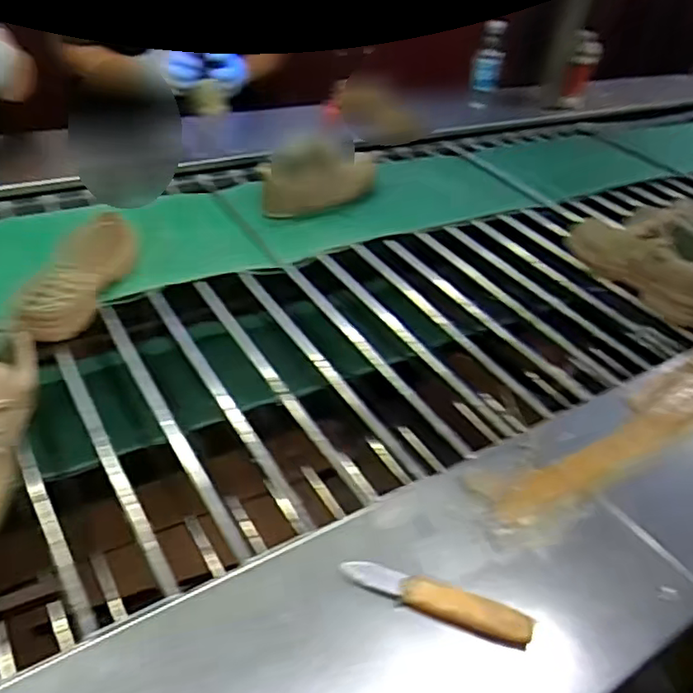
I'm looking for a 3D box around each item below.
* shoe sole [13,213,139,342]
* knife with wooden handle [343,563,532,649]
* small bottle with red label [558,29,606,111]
[{"bbox_3d":[-0.375,-0.107,0.894,0.103,0.042,0.297,5,38,-3],"label":"shoe sole"},{"bbox_3d":[0.076,0.211,0.521,0.160,0.016,0.025,17,39,11],"label":"knife with wooden handle"},{"bbox_3d":[0.640,-0.745,1.719,0.083,0.217,0.055,17,39,11],"label":"small bottle with red label"}]

